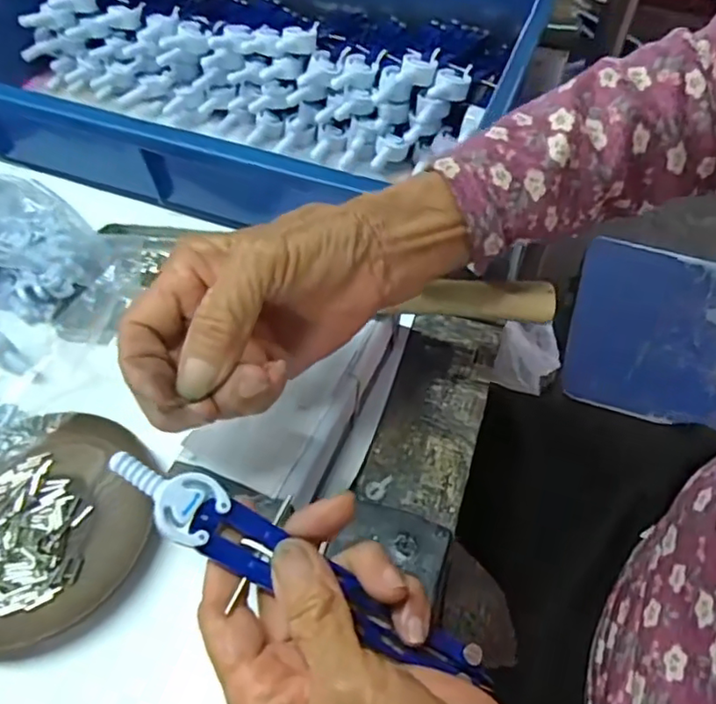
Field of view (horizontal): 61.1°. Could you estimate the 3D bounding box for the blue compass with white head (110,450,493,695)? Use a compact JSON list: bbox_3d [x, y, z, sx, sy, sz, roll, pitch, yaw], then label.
[{"bbox_3d":[-0.020,0.081,0.221,0.156,0.009,0.023,32,61,-6],"label":"blue compass with white head"}]

